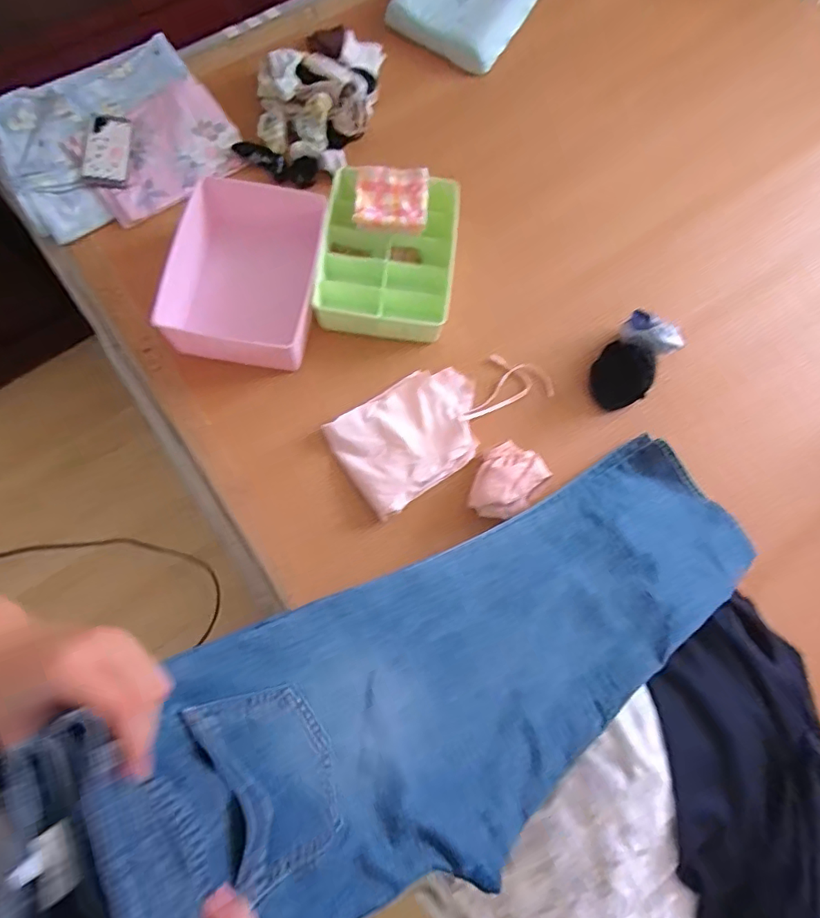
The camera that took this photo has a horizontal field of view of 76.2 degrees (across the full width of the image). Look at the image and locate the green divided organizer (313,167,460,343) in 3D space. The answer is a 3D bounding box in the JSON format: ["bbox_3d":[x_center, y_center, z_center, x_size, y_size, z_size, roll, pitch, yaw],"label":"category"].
[{"bbox_3d":[-0.038,-0.375,0.974,0.244,0.088,0.298,5,74,-1],"label":"green divided organizer"}]

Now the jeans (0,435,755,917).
[{"bbox_3d":[0.148,0.196,0.584,0.932,0.166,0.265,-11,71,-44],"label":"jeans"}]

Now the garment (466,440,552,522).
[{"bbox_3d":[0.159,0.041,0.880,0.101,0.069,0.132,35,76,8],"label":"garment"}]

